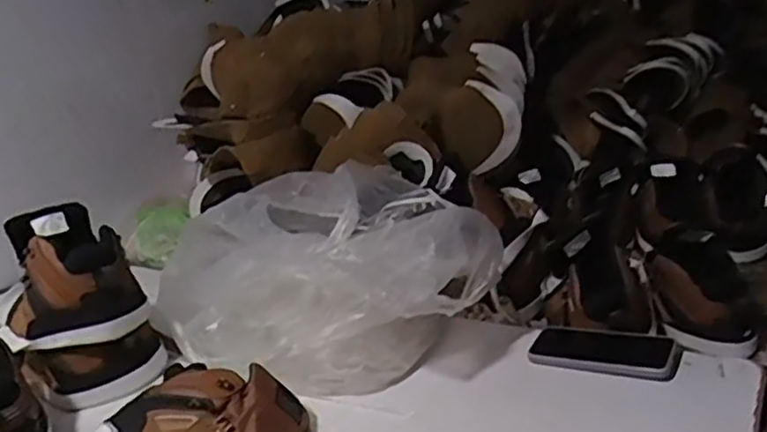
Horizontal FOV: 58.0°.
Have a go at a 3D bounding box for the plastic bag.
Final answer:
[{"bbox_3d":[-0.088,0.072,0.890,0.457,0.191,0.258,4,20,29],"label":"plastic bag"}]

